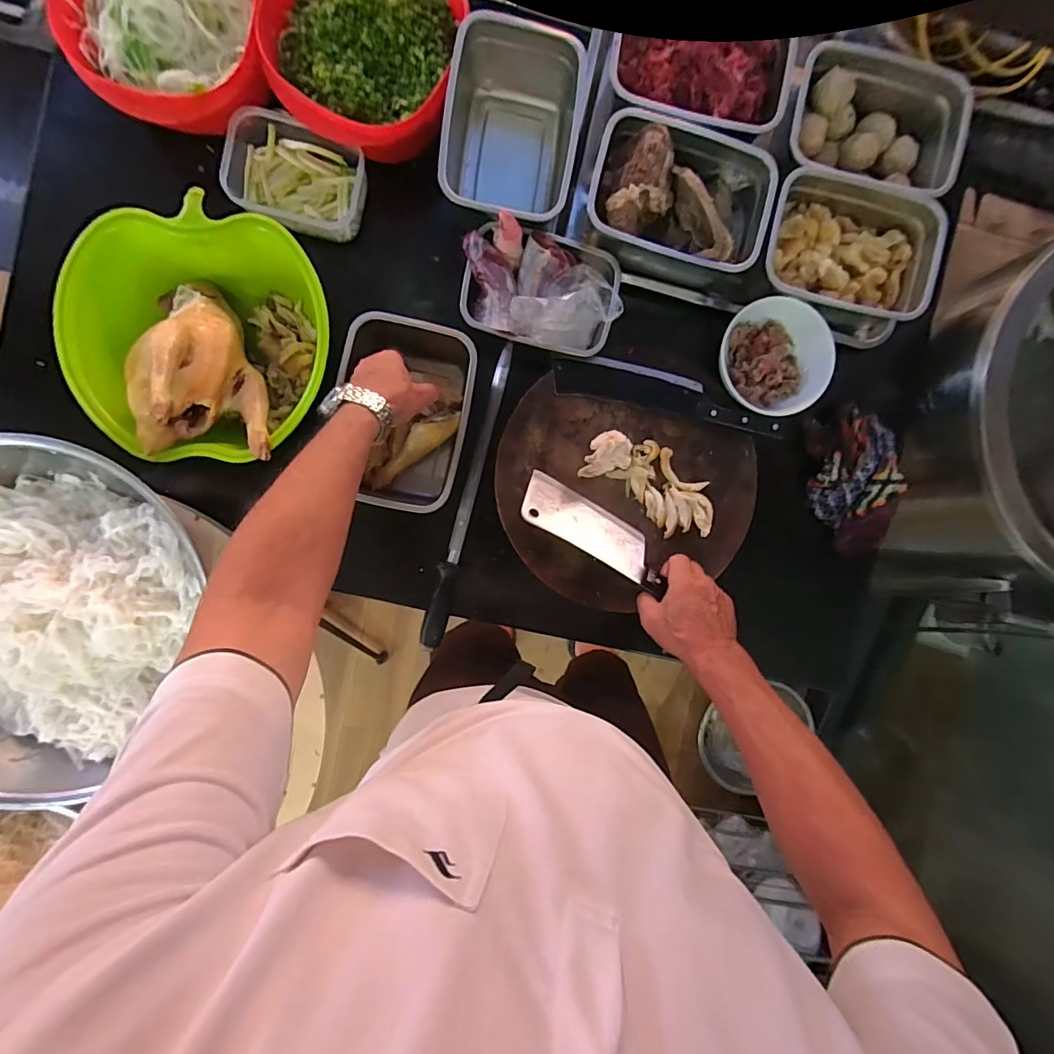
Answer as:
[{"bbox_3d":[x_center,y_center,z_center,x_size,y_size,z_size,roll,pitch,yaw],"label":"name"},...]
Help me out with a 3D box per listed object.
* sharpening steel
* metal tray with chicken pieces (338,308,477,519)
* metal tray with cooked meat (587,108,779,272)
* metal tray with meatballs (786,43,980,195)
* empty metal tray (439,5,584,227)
[{"bbox_3d":[-0.078,-0.040,0.643,0.029,0.025,0.405,15,92,-5],"label":"sharpening steel"},{"bbox_3d":[-0.144,-0.136,0.587,0.146,0.092,0.216,10,92,-5],"label":"metal tray with chicken pieces"},{"bbox_3d":[0.183,-0.398,0.581,0.214,0.062,0.145,14,92,-5],"label":"metal tray with cooked meat"},{"bbox_3d":[0.430,-0.495,0.603,0.215,0.062,0.144,15,92,-5],"label":"metal tray with meatballs"},{"bbox_3d":[-0.019,-0.468,0.587,0.150,0.095,0.214,10,92,-5],"label":"empty metal tray"}]

